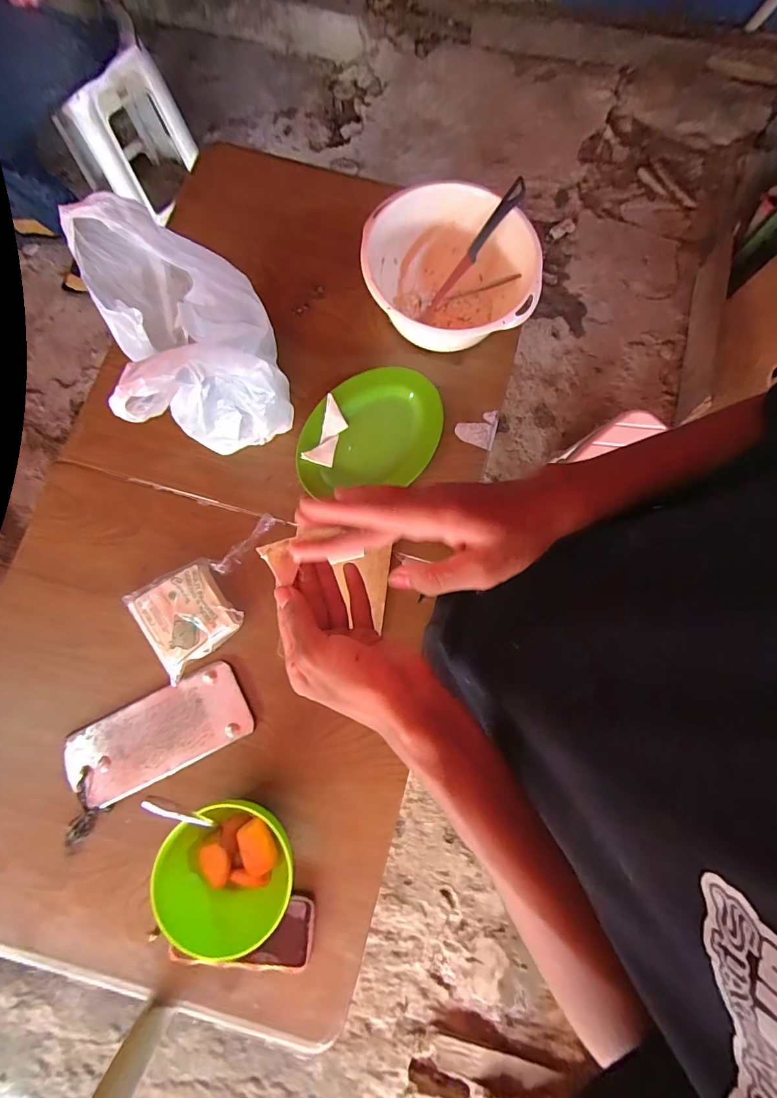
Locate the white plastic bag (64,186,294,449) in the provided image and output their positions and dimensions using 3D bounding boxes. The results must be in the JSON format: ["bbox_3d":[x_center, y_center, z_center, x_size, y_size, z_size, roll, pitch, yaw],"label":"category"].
[{"bbox_3d":[-0.225,-0.239,0.527,0.163,0.286,0.204,-22,80,-7],"label":"white plastic bag"}]

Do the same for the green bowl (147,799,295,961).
[{"bbox_3d":[-0.185,0.375,0.526,0.147,0.076,0.146,0,78,-2],"label":"green bowl"}]

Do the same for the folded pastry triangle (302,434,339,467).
[{"bbox_3d":[-0.099,-0.148,0.648,0.047,0.004,0.051,15,78,-26],"label":"folded pastry triangle"}]

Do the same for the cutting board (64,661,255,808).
[{"bbox_3d":[-0.302,0.244,0.587,0.228,0.009,0.104,-26,80,-7],"label":"cutting board"}]

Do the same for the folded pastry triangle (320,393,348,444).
[{"bbox_3d":[-0.078,-0.189,0.656,0.035,0.011,0.068,10,98,-8],"label":"folded pastry triangle"}]

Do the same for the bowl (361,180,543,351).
[{"bbox_3d":[0.088,-0.387,0.653,0.229,0.111,0.211,0,78,-2],"label":"bowl"}]

